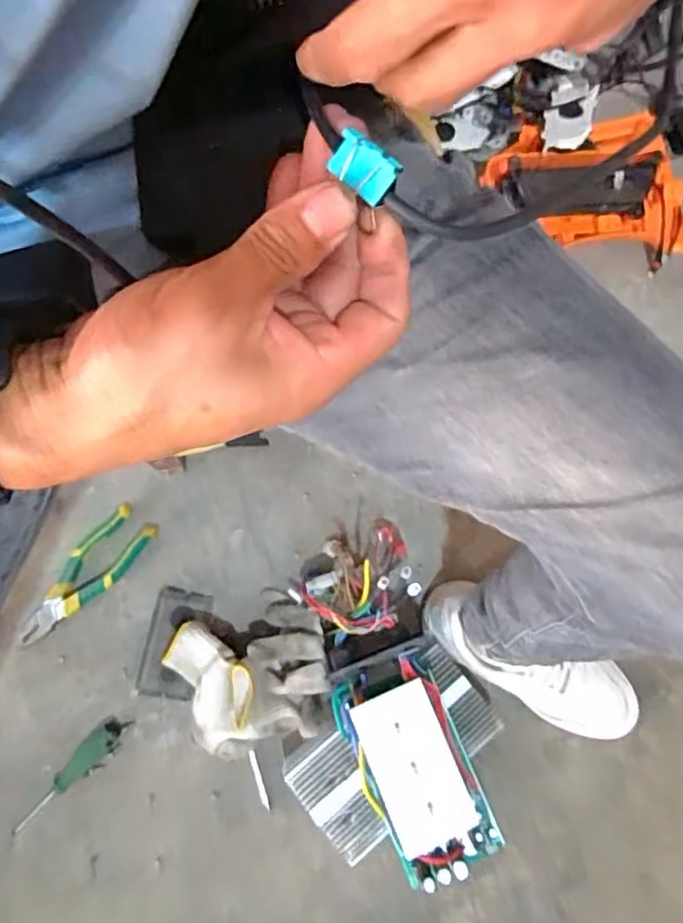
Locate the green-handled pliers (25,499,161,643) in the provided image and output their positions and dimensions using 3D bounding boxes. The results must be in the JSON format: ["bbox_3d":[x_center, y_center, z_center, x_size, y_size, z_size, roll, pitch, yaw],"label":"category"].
[{"bbox_3d":[-0.309,0.137,0.776,0.060,0.015,0.193,43,80,5],"label":"green-handled pliers"}]

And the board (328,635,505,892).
[{"bbox_3d":[0.074,0.309,0.661,0.116,0.045,0.226,-20,81,-6],"label":"board"}]

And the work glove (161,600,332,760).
[{"bbox_3d":[-0.102,0.244,0.728,0.177,0.060,0.154,-15,79,-2],"label":"work glove"}]

